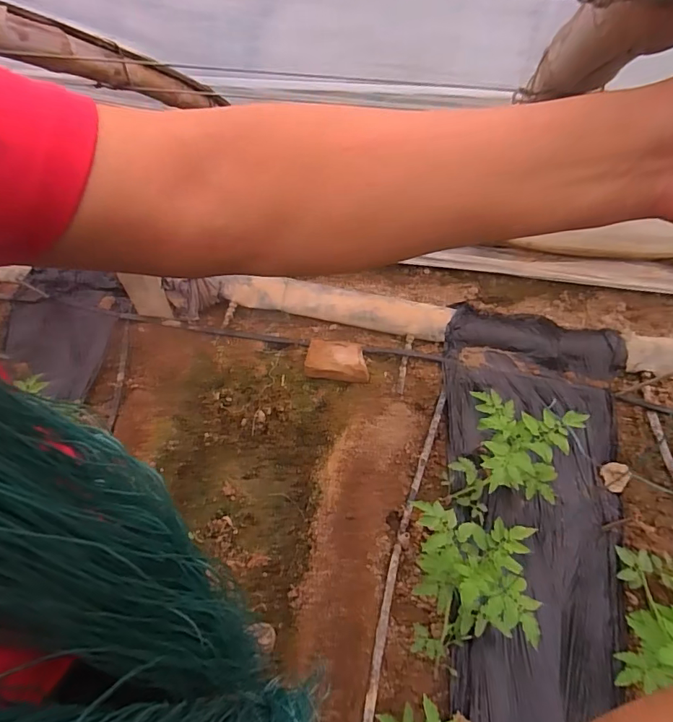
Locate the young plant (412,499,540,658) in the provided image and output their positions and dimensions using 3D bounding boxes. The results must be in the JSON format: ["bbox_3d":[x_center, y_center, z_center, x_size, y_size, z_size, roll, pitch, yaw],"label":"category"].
[{"bbox_3d":[0.291,0.478,0.982,0.243,0.285,0.243,1,51,5],"label":"young plant"}]

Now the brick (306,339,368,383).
[{"bbox_3d":[0.004,-0.006,1.415,0.195,0.062,0.128,6,52,9],"label":"brick"}]

